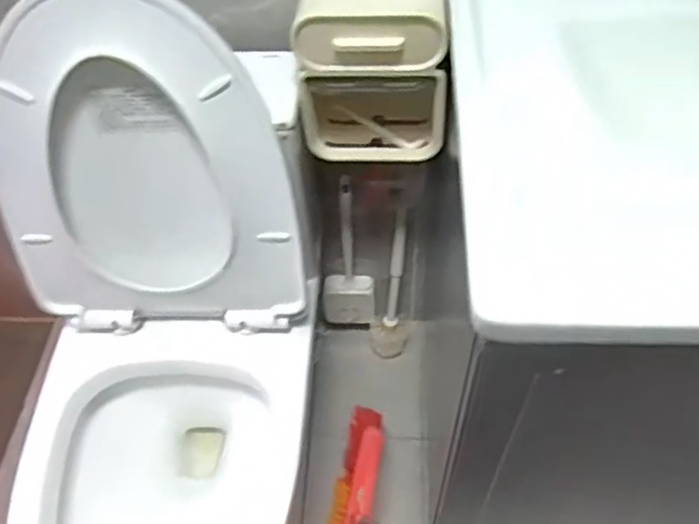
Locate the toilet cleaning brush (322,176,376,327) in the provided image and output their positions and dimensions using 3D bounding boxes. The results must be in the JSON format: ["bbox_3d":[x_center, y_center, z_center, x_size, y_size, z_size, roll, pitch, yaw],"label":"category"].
[{"bbox_3d":[-0.003,-0.006,1.213,0.100,0.378,0.044,8,54,9],"label":"toilet cleaning brush"}]

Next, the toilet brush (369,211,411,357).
[{"bbox_3d":[0.078,0.061,1.248,0.074,0.376,0.080,1,53,4],"label":"toilet brush"}]

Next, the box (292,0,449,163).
[{"bbox_3d":[0.030,-0.235,0.821,0.168,0.225,0.114,4,53,6],"label":"box"}]

